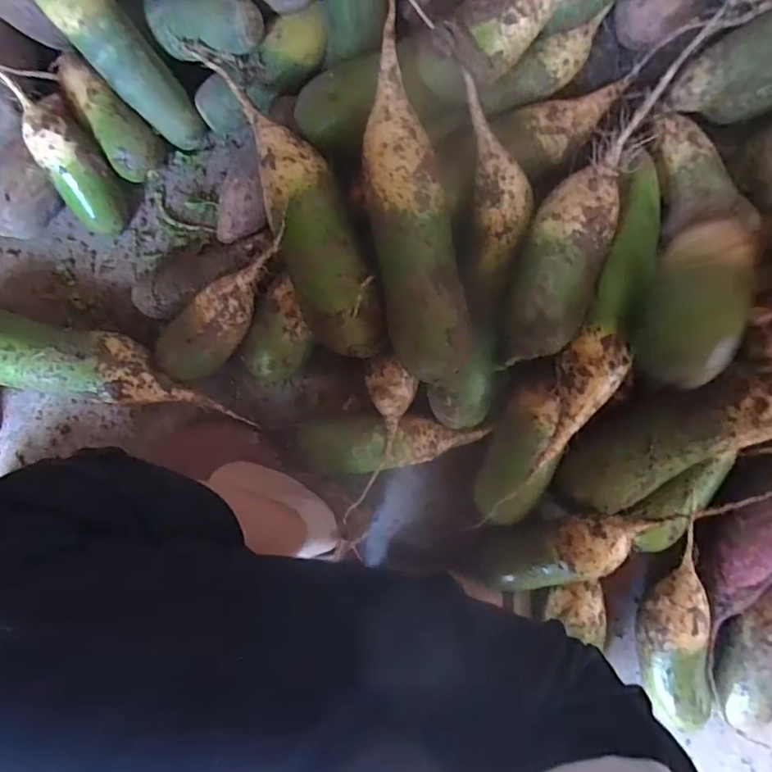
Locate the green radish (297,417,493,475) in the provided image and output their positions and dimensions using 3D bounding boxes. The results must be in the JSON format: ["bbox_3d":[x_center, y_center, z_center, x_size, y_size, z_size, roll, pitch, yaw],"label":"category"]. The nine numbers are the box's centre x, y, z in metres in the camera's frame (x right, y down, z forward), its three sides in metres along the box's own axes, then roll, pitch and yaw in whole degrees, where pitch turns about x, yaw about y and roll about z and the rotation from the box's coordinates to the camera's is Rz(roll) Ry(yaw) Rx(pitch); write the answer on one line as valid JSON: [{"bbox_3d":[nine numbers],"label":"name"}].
[{"bbox_3d":[0.007,0.056,0.577,0.188,0.059,0.065,-7,94,6],"label":"green radish"}]

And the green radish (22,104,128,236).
[{"bbox_3d":[-0.306,-0.219,0.560,0.057,0.063,0.128,-16,134,6],"label":"green radish"}]

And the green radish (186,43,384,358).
[{"bbox_3d":[-0.079,-0.170,0.500,0.067,0.068,0.310,-22,92,7],"label":"green radish"}]

